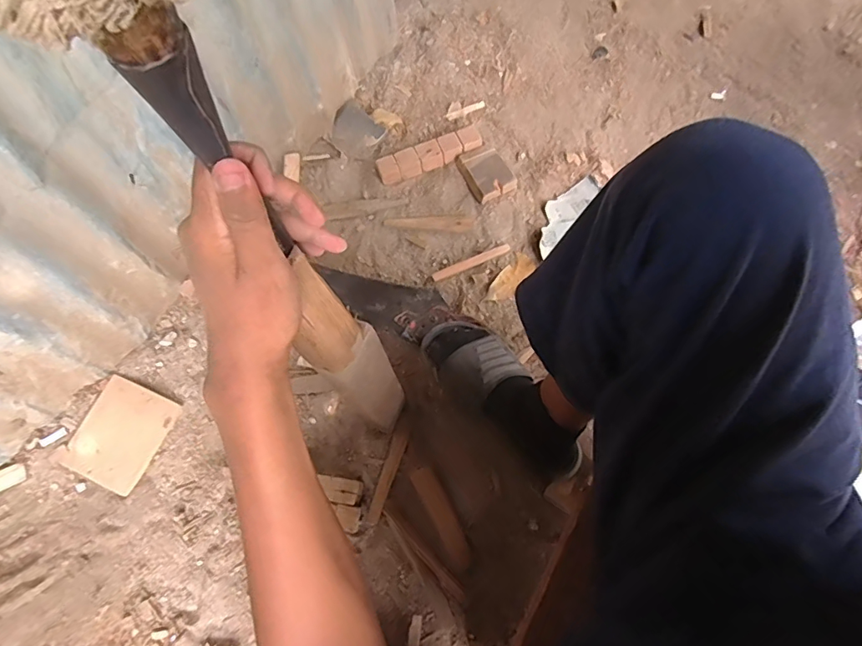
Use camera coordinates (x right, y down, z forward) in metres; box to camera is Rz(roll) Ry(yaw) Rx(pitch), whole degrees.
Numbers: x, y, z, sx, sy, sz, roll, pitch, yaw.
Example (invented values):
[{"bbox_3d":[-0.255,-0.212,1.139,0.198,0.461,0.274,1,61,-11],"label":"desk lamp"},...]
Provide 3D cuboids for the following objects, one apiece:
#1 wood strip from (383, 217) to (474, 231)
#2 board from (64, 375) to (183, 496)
[{"bbox_3d":[-0.004,-0.174,0.836,0.149,0.014,0.027,5,68,4],"label":"wood strip"},{"bbox_3d":[-0.449,0.159,0.703,0.111,0.009,0.137,25,70,-3],"label":"board"}]

